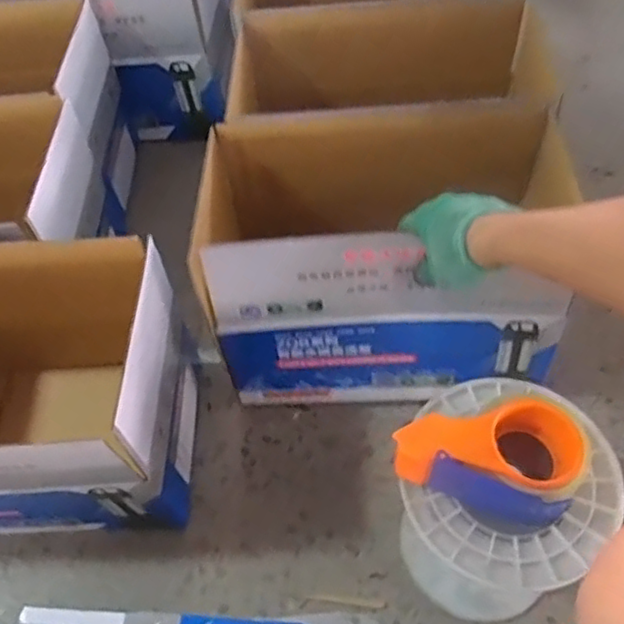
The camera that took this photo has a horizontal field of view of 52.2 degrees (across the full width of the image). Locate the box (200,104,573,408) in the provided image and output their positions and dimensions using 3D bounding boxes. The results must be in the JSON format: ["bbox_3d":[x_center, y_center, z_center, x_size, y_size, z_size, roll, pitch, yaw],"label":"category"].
[{"bbox_3d":[0.084,-0.061,0.782,0.392,0.265,0.243,0,56,2],"label":"box"}]

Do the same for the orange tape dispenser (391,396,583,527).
[{"bbox_3d":[0.156,0.134,0.548,0.154,0.064,0.098,-13,56,-4],"label":"orange tape dispenser"}]

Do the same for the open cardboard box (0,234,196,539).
[{"bbox_3d":[-0.366,0.107,0.747,0.417,0.289,0.243,-4,56,2],"label":"open cardboard box"}]

